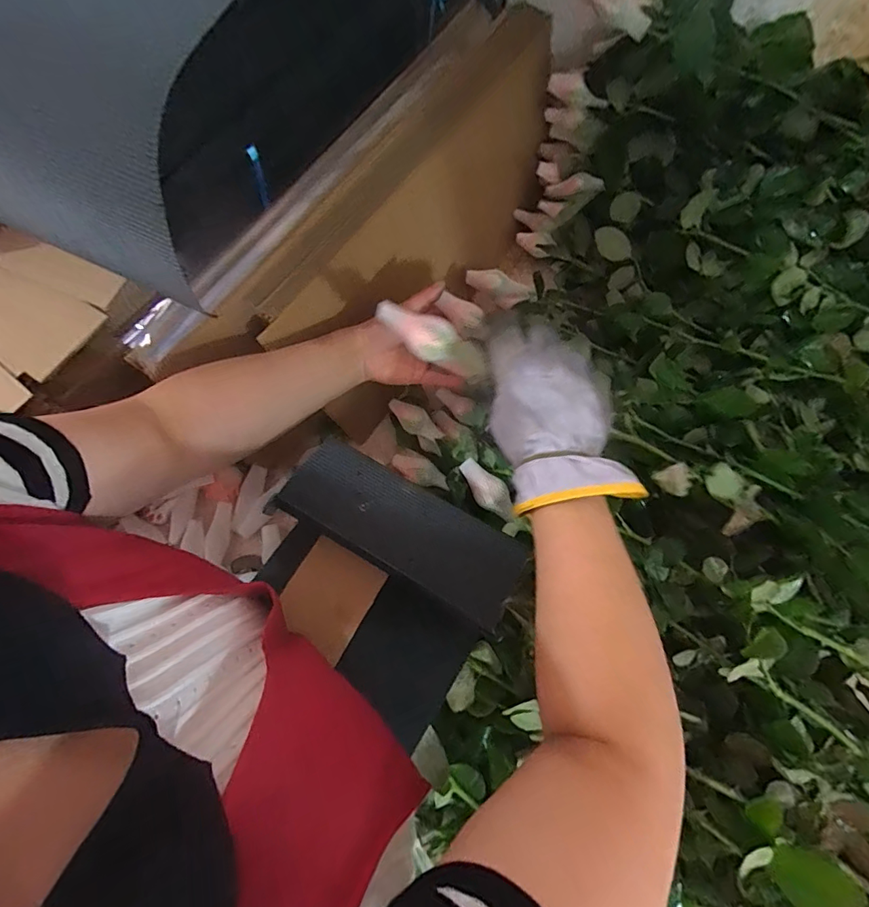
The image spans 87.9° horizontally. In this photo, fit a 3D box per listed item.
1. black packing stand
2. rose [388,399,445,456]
[{"bbox_3d":[-0.052,0.119,0.402,0.225,0.079,0.192,31,75,10],"label":"black packing stand"},{"bbox_3d":[-0.021,-0.037,0.586,0.031,0.029,0.089,-45,98,-12],"label":"rose"}]

